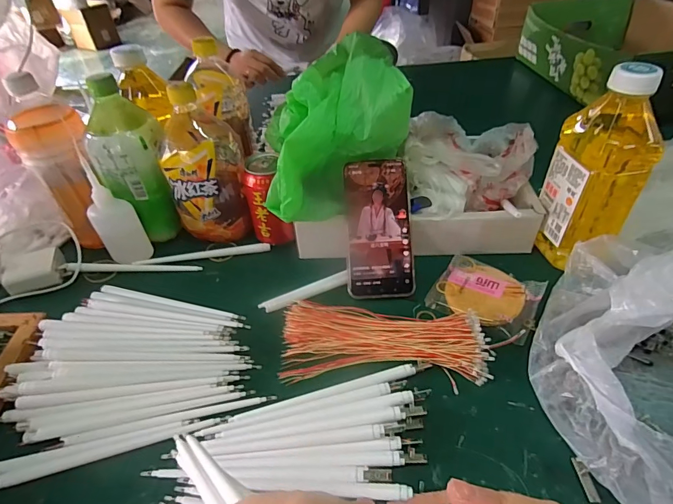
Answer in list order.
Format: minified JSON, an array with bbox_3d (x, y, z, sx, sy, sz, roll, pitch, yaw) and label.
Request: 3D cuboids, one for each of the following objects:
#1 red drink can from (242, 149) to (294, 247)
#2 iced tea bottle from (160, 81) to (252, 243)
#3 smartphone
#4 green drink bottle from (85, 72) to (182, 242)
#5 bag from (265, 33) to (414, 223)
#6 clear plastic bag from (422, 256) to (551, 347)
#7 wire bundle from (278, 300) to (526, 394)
[{"bbox_3d":[-0.091,-0.067,0.531,0.052,0.112,0.056,-2,42,2],"label":"red drink can"},{"bbox_3d":[-0.171,-0.114,0.517,0.093,0.191,0.102,-16,43,-13],"label":"iced tea bottle"},{"bbox_3d":[0.050,-0.028,0.467,0.075,0.160,0.009,-2,-3,2],"label":"smartphone"},{"bbox_3d":[-0.252,-0.108,0.504,0.080,0.200,0.061,-11,42,-8],"label":"green drink bottle"},{"bbox_3d":[-0.002,-0.125,0.444,0.160,0.168,0.095,-7,43,-2],"label":"bag"},{"bbox_3d":[0.169,0.048,0.450,0.105,0.016,0.095,23,48,27],"label":"clear plastic bag"},{"bbox_3d":[0.056,0.090,0.403,0.225,0.017,0.085,5,42,9],"label":"wire bundle"}]

